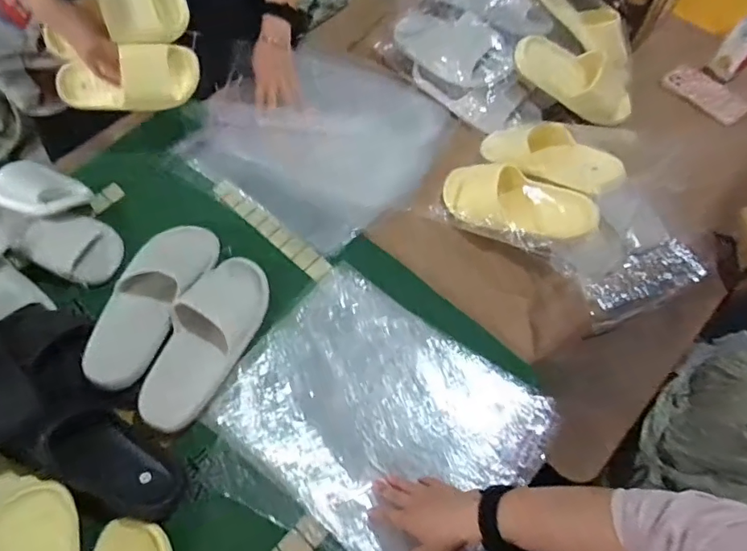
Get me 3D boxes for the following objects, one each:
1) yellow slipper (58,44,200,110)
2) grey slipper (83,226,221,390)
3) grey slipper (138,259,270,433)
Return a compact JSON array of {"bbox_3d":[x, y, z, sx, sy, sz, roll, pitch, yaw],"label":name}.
[{"bbox_3d":[-0.433,-0.346,0.849,0.252,0.106,0.075,-1,29,9],"label":"yellow slipper"},{"bbox_3d":[-0.338,0.032,0.737,0.102,0.062,0.274,22,66,13],"label":"grey slipper"},{"bbox_3d":[-0.245,0.090,0.711,0.108,0.058,0.267,19,65,12],"label":"grey slipper"}]

